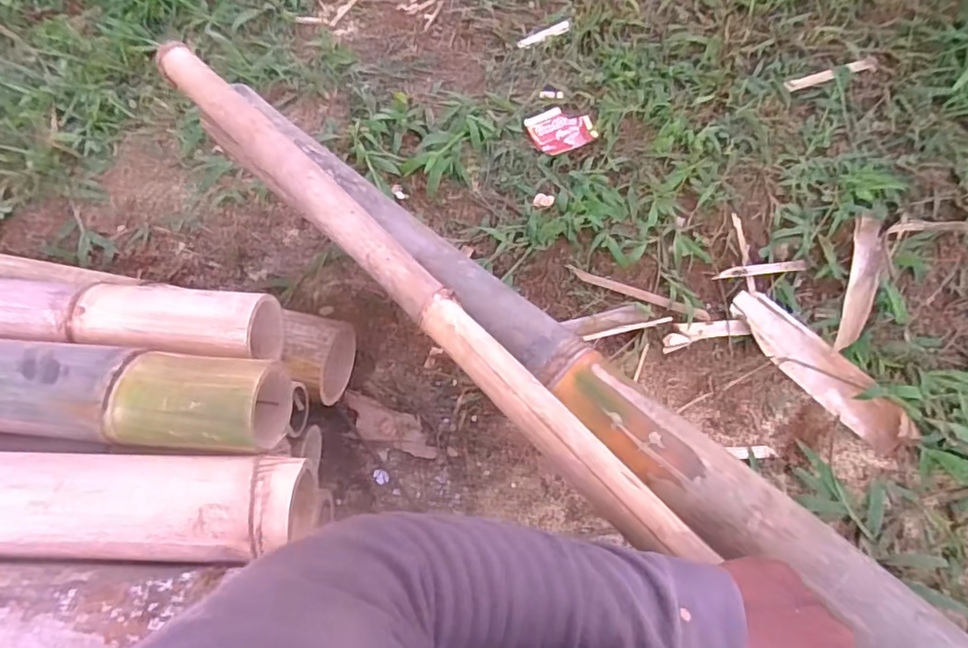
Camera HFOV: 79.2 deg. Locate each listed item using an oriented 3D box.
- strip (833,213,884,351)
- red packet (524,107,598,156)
[{"bbox_3d":[0.452,-0.051,0.702,0.029,0.038,0.194,20,67,8],"label":"strip"},{"bbox_3d":[0.107,-0.271,0.814,0.084,0.006,0.073,-25,68,-12],"label":"red packet"}]

